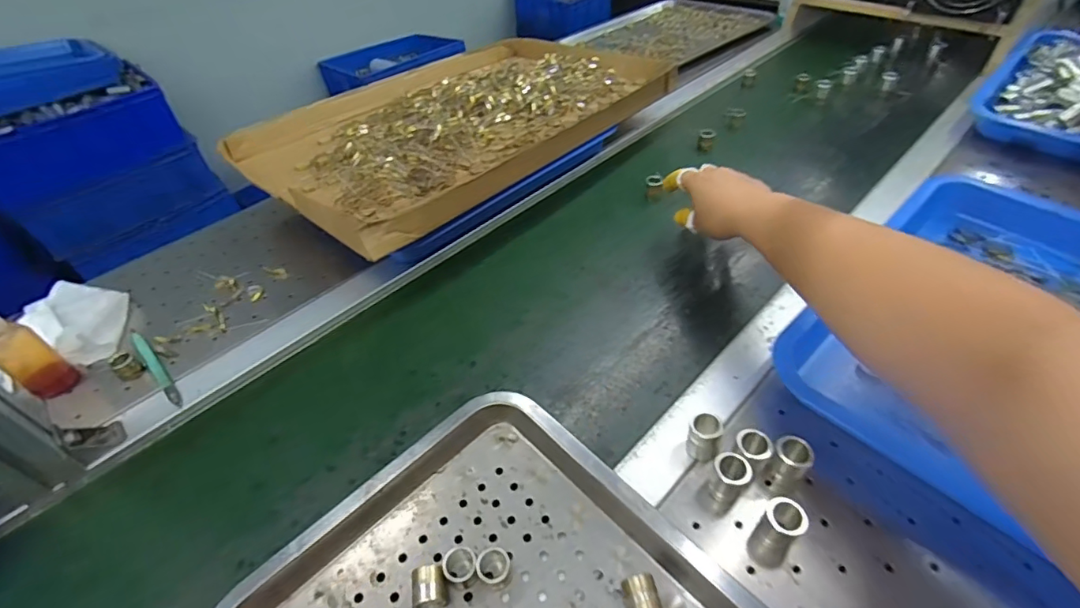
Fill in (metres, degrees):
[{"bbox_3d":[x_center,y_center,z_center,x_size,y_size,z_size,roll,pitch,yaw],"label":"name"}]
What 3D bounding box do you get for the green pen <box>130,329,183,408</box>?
[{"bbox_3d":[-0.361,0.059,0.476,0.128,0.015,0.012,32,57,31],"label":"green pen"}]

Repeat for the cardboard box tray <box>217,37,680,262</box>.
[{"bbox_3d":[-0.103,-0.264,0.689,0.366,0.039,0.543,31,56,31],"label":"cardboard box tray"}]

